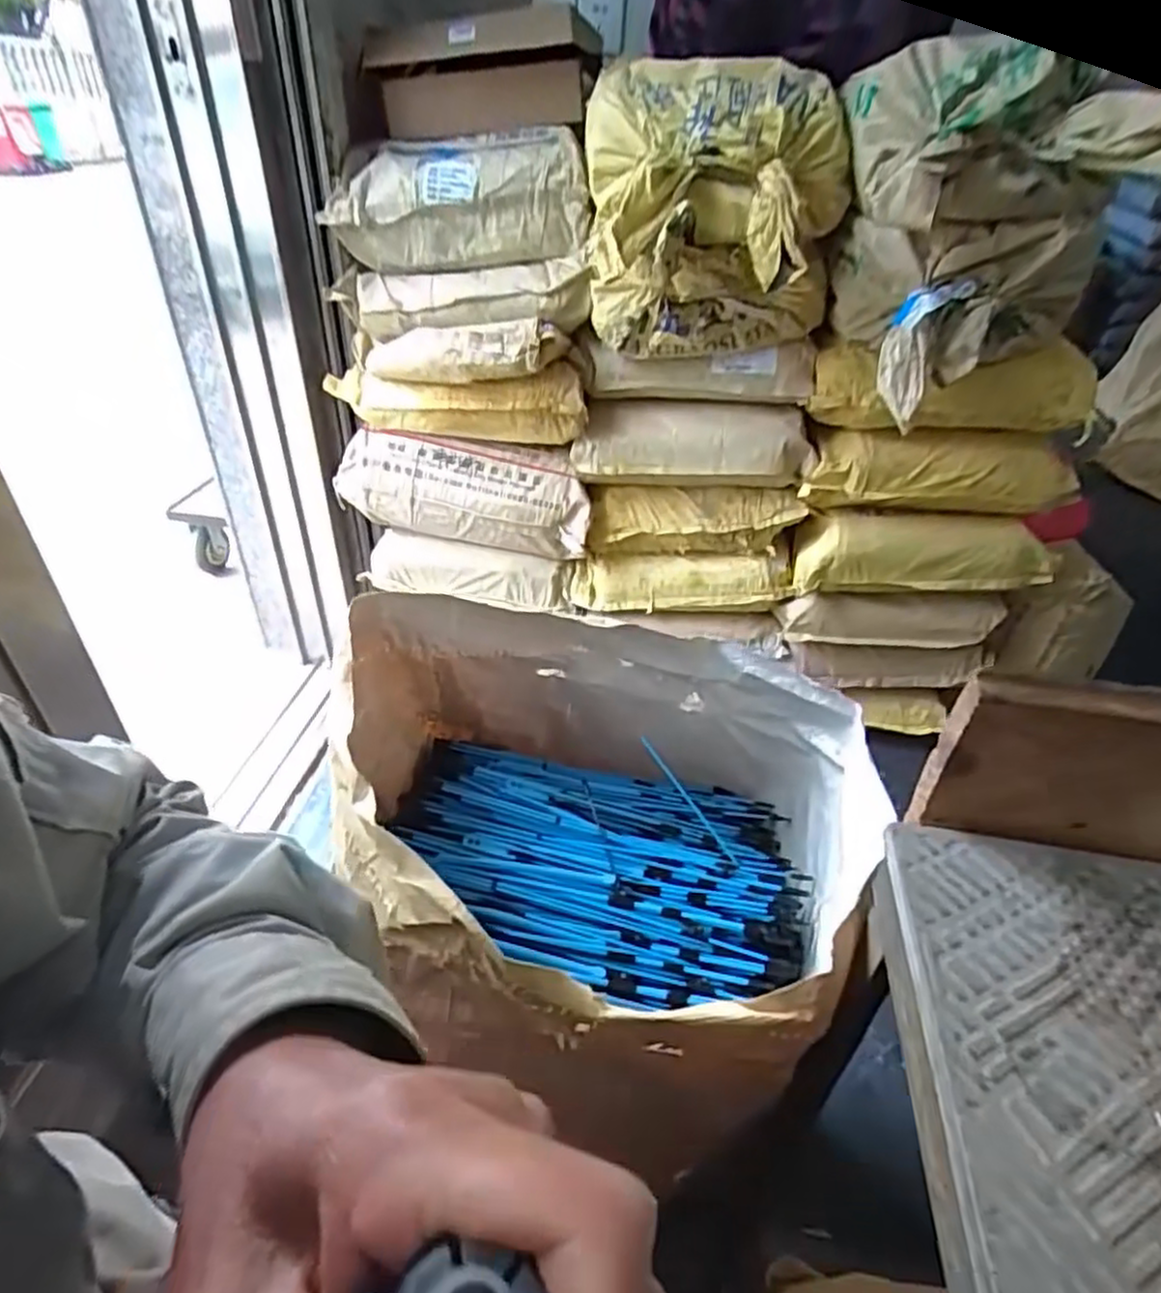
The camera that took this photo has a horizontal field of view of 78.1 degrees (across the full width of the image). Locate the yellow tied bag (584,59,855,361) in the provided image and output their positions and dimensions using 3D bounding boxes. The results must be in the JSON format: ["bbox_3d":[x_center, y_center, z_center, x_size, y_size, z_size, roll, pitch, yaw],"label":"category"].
[{"bbox_3d":[0.204,-0.636,1.083,0.380,0.362,0.246,1,38,-2],"label":"yellow tied bag"}]

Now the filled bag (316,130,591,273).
[{"bbox_3d":[-0.199,-0.725,1.171,0.410,0.172,0.209,0,38,-3],"label":"filled bag"}]

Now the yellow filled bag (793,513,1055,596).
[{"bbox_3d":[0.627,-0.173,1.308,0.448,0.140,0.121,3,38,0],"label":"yellow filled bag"}]

